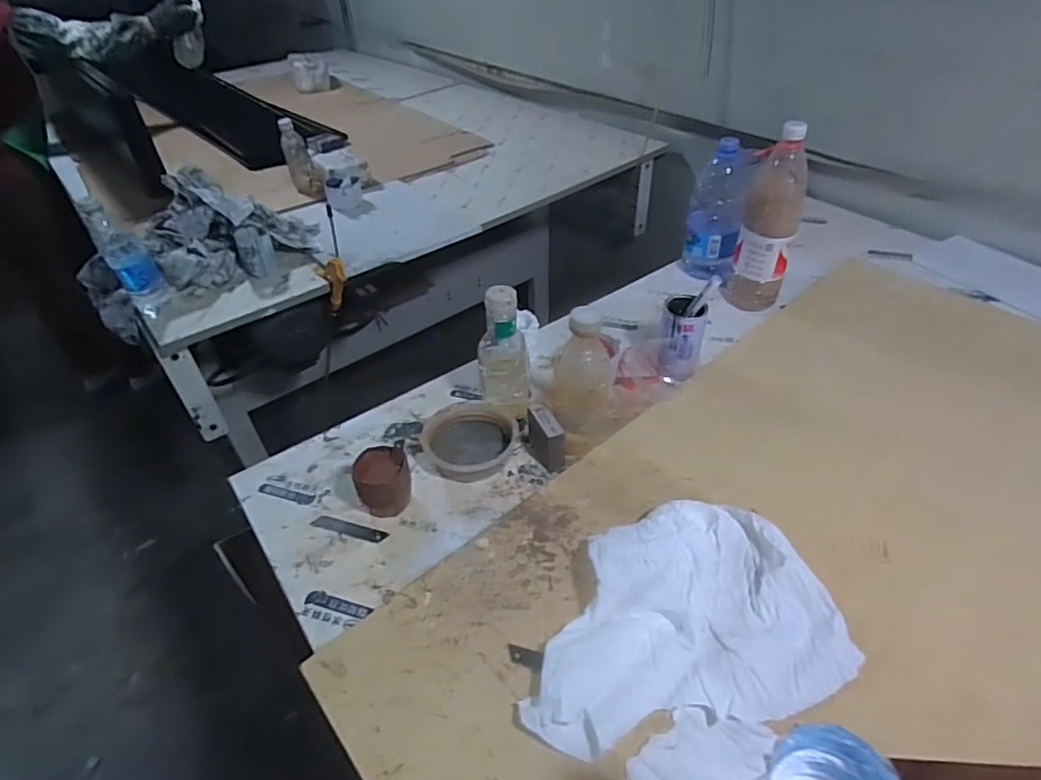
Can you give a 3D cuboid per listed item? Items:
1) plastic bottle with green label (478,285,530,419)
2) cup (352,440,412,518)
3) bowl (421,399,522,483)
[{"bbox_3d":[-0.020,-0.048,0.784,0.076,0.199,0.064,-3,42,1],"label":"plastic bottle with green label"},{"bbox_3d":[-0.169,0.117,0.711,0.068,0.069,0.065,-16,43,-14],"label":"cup"},{"bbox_3d":[-0.068,0.065,0.786,0.122,0.033,0.129,-2,42,2],"label":"bowl"}]

